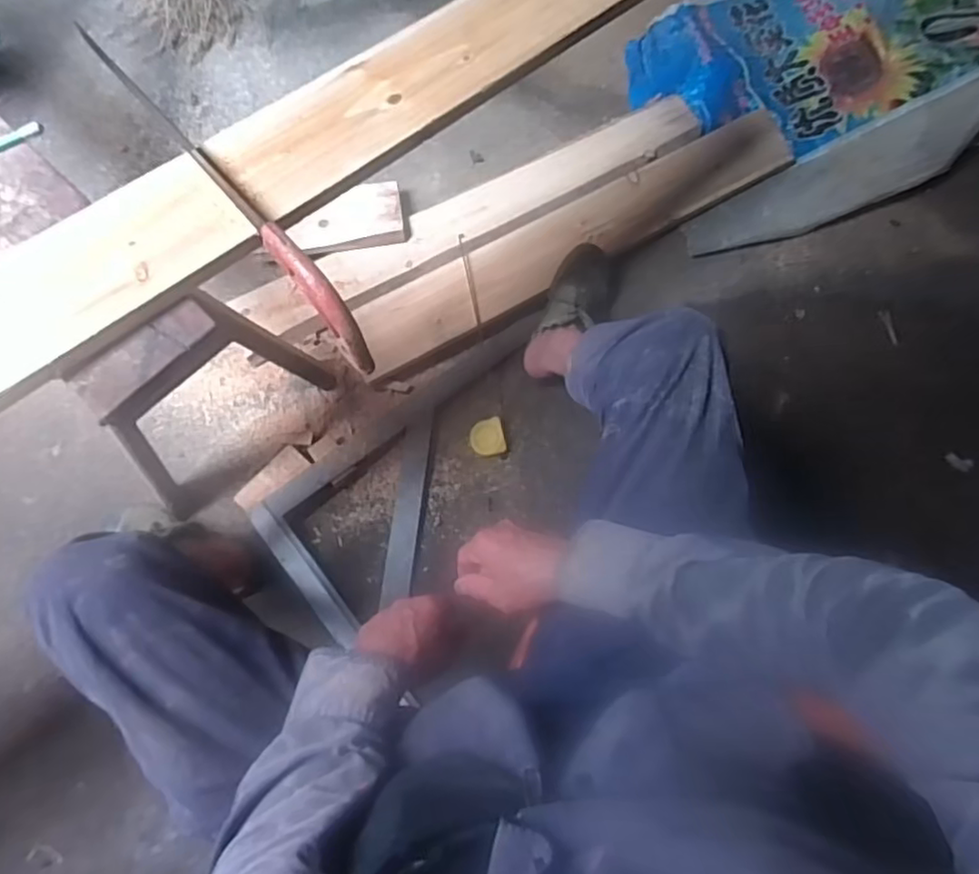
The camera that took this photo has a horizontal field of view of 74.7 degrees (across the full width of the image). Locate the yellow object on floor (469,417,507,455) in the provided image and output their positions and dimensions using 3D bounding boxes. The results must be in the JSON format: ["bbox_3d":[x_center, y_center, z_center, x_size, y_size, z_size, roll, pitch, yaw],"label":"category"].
[{"bbox_3d":[-0.003,0.001,1.038,0.054,0.029,0.053,-11,73,-4],"label":"yellow object on floor"}]

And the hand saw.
[{"bbox_3d":[-0.252,-0.236,0.625,0.022,0.066,0.432,-38,75,-13],"label":"hand saw"}]

